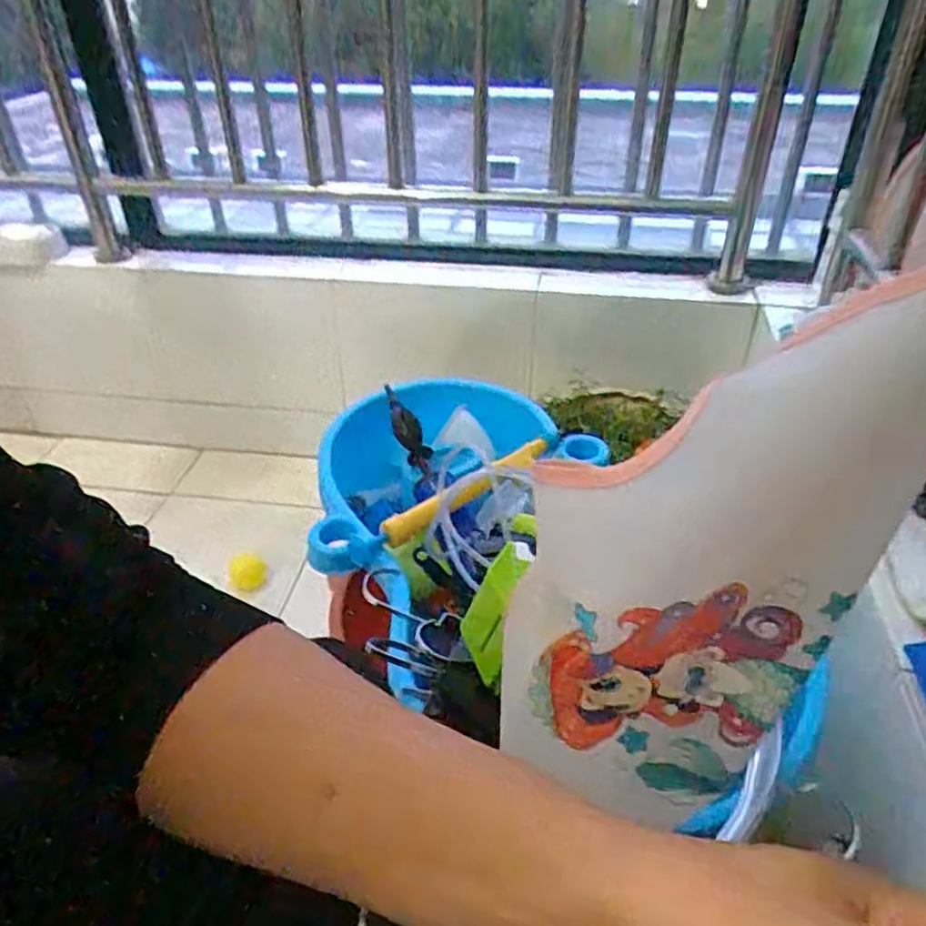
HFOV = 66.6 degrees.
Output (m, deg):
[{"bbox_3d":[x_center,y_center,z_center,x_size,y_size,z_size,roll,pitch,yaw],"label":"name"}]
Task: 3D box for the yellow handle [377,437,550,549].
[{"bbox_3d":[0.007,0.022,0.701,0.204,0.022,0.030,-29,45,-32],"label":"yellow handle"}]

